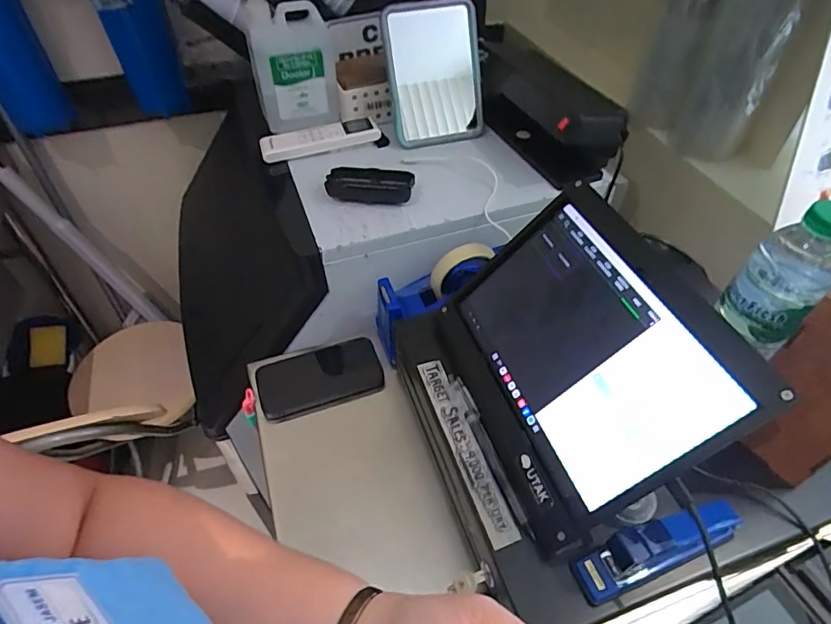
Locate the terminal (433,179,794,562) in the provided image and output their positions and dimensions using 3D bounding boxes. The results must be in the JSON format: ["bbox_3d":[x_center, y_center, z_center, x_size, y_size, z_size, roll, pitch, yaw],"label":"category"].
[{"bbox_3d":[0.135,0.035,0.440,0.165,0.143,0.262,-13,49,-10],"label":"terminal"}]

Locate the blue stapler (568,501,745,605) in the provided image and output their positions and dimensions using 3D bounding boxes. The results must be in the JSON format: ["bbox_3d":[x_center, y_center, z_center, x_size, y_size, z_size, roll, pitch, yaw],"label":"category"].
[{"bbox_3d":[0.187,0.176,0.382,0.133,0.057,0.031,-16,49,-13],"label":"blue stapler"}]

